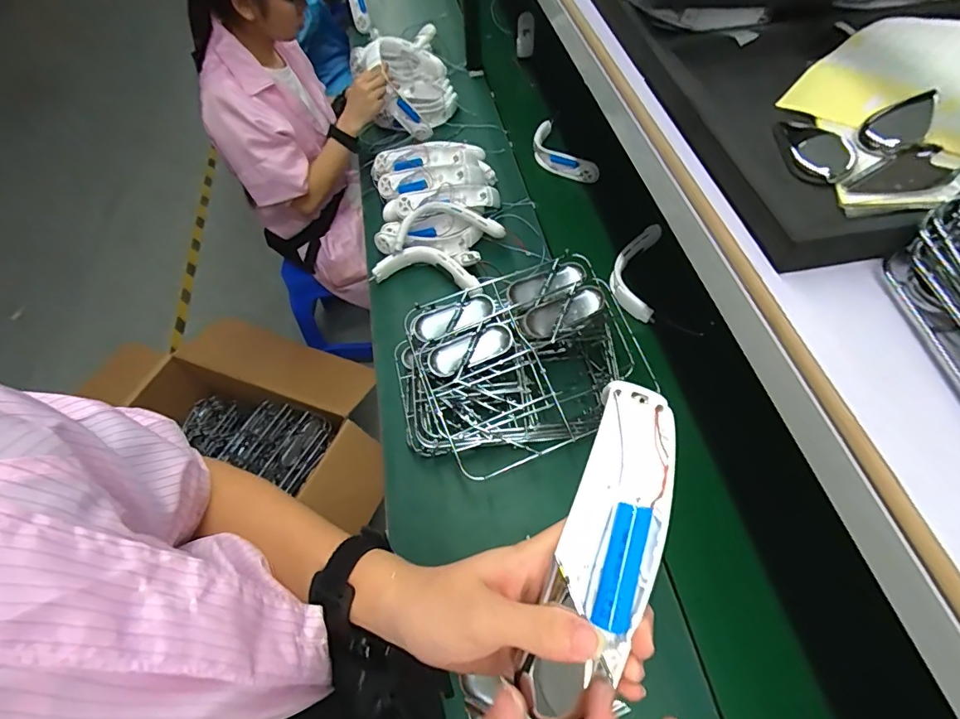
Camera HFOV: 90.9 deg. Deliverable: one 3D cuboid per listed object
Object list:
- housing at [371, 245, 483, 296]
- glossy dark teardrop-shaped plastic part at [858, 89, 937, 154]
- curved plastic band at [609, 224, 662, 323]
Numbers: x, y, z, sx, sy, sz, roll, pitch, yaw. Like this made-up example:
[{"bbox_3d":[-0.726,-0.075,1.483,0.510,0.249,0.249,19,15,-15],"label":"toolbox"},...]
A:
[{"bbox_3d":[-0.099,-0.177,0.942,0.213,0.045,0.084,12,59,11],"label":"housing"},{"bbox_3d":[0.361,-0.205,0.409,0.044,0.009,0.079,25,71,32],"label":"glossy dark teardrop-shaped plastic part"},{"bbox_3d":[0.302,-0.175,0.926,0.086,0.045,0.204,10,59,10],"label":"curved plastic band"}]

